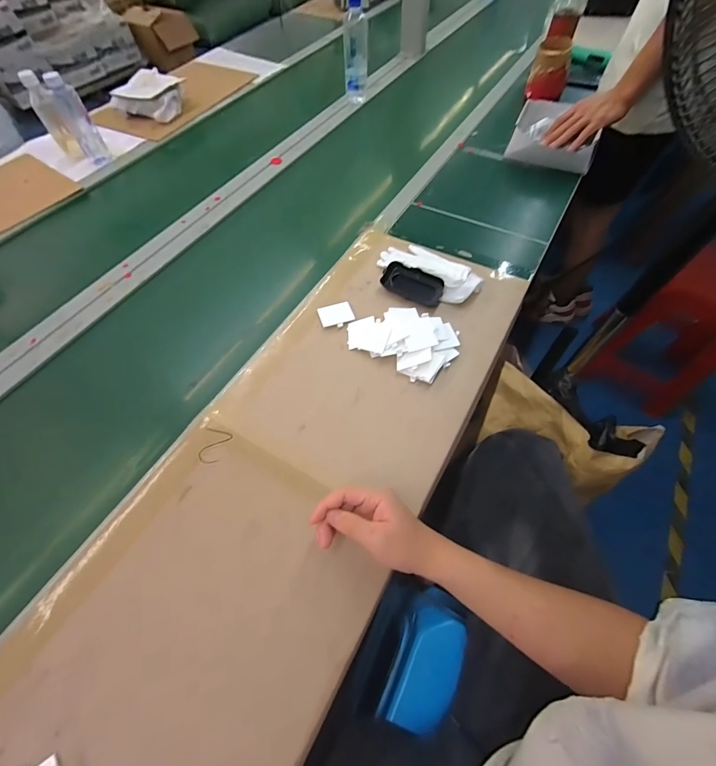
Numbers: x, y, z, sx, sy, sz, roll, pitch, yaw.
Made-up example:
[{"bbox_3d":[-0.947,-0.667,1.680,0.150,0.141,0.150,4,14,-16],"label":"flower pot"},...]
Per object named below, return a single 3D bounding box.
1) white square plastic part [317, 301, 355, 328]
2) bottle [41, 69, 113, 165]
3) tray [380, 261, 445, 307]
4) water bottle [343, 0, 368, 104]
[{"bbox_3d":[-0.037,-0.117,0.607,0.056,0.007,0.054,-17,60,-8],"label":"white square plastic part"},{"bbox_3d":[-0.686,-0.644,0.860,0.054,0.176,0.065,-35,64,-18],"label":"bottle"},{"bbox_3d":[0.096,-0.174,0.619,0.107,0.023,0.050,25,85,18],"label":"tray"},{"bbox_3d":[-0.005,-0.912,0.978,0.064,0.214,0.062,0,59,2],"label":"water bottle"}]

